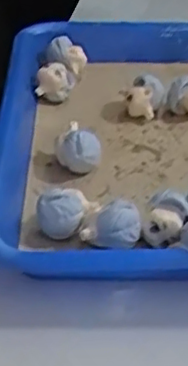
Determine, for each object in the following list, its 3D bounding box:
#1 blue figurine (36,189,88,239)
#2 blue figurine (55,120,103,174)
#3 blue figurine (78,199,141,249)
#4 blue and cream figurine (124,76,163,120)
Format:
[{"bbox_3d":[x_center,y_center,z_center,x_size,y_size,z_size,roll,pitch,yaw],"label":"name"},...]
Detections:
[{"bbox_3d":[-0.016,0.014,0.325,0.024,0.019,0.016,-2,37,-4],"label":"blue figurine"},{"bbox_3d":[-0.009,-0.018,0.369,0.024,0.020,0.028,-2,37,-4],"label":"blue figurine"},{"bbox_3d":[0.008,0.020,0.315,0.028,0.017,0.016,1,37,1],"label":"blue figurine"},{"bbox_3d":[0.031,-0.054,0.413,0.020,0.024,0.015,18,40,22],"label":"blue and cream figurine"}]

